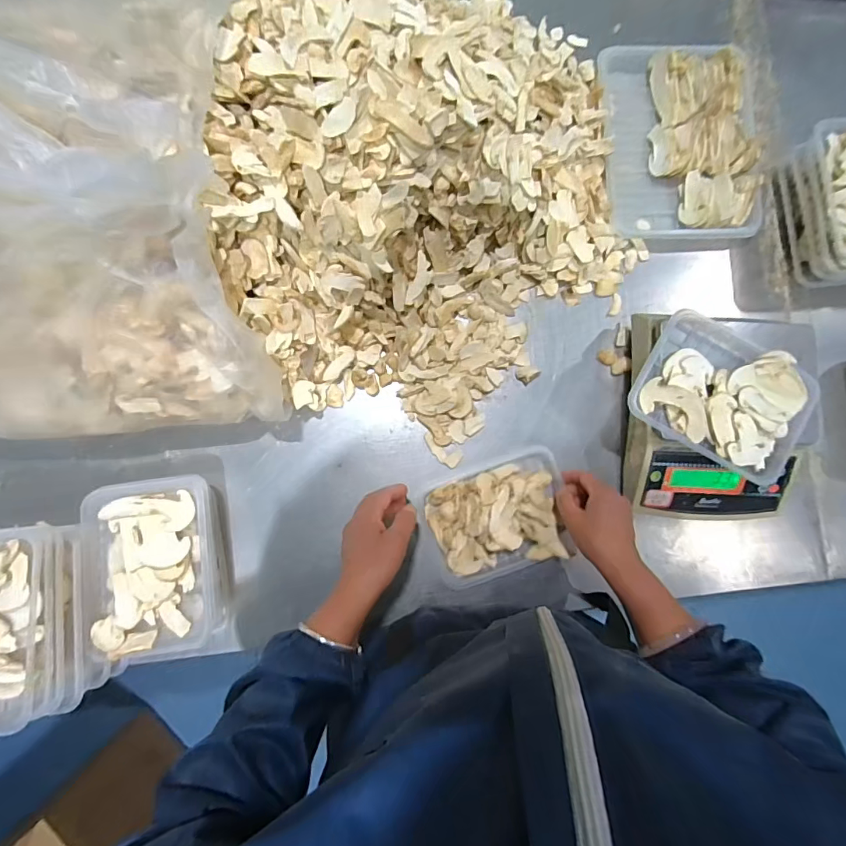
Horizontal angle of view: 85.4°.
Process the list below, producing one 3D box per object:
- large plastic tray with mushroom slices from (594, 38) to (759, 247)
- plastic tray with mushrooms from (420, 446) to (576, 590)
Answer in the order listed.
[{"bbox_3d":[0.343,-0.378,0.617,0.199,0.042,0.266,0,87,-1],"label":"large plastic tray with mushroom slices"},{"bbox_3d":[0.096,0.121,0.574,0.174,0.038,0.138,-20,88,-2],"label":"plastic tray with mushrooms"}]

